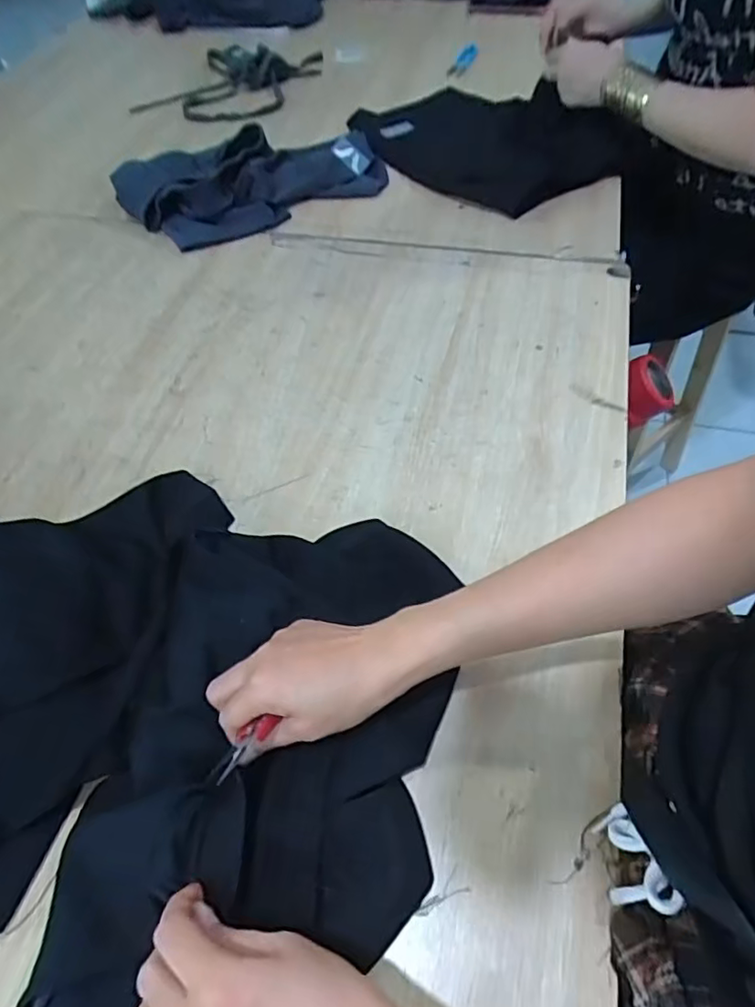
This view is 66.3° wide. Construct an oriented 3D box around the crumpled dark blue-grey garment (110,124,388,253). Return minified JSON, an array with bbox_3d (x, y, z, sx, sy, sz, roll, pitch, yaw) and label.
[{"bbox_3d":[-0.173,-0.465,0.807,0.354,0.063,0.195,-22,57,-11],"label":"crumpled dark blue-grey garment"}]

